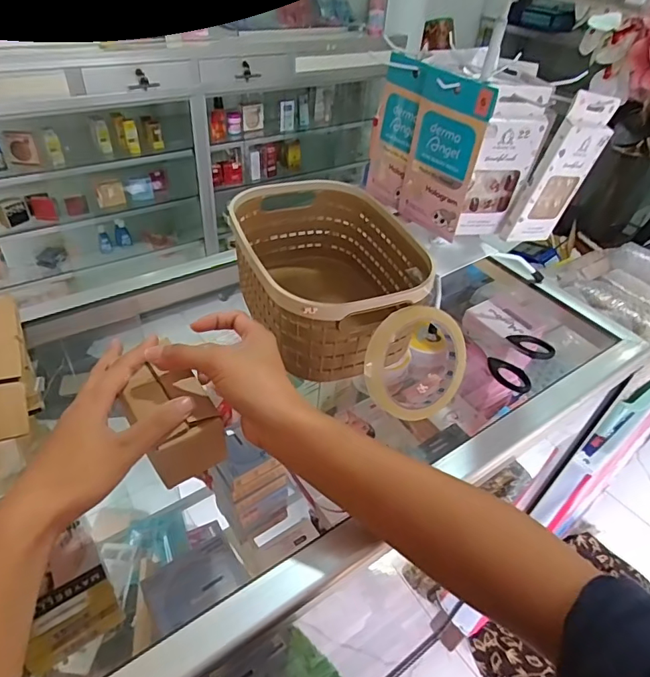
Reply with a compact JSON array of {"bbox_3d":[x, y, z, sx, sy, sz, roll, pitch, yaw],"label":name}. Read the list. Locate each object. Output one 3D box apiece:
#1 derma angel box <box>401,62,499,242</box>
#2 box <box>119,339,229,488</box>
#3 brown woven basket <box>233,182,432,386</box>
[{"bbox_3d":[0.111,-0.175,0.461,0.012,0.141,0.084,-25,49,-32],"label":"derma angel box"},{"bbox_3d":[-0.114,0.063,0.364,0.052,0.056,0.071,-25,50,-30],"label":"box"},{"bbox_3d":[0.002,-0.062,0.485,0.152,0.105,0.245,-11,45,-19],"label":"brown woven basket"}]

